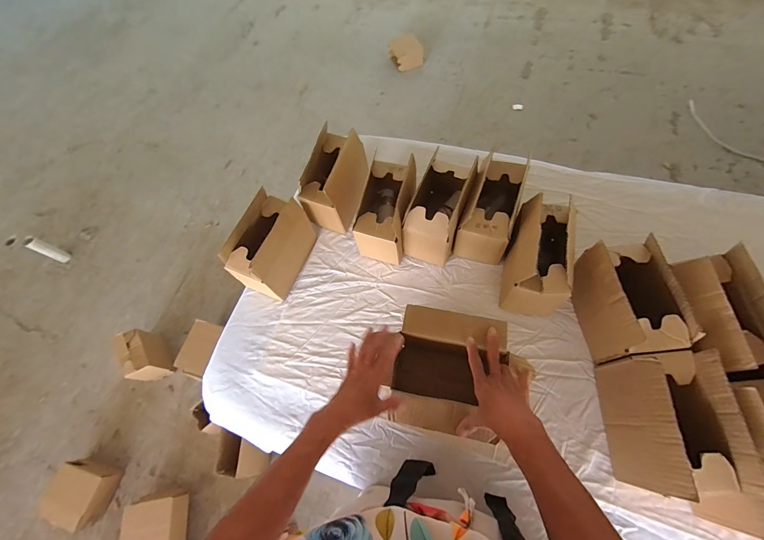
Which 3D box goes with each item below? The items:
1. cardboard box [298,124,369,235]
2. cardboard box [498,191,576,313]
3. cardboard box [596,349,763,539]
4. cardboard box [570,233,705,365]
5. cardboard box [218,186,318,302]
[{"bbox_3d":[-0.104,-0.200,0.733,0.098,0.150,0.174,17,68,14],"label":"cardboard box"},{"bbox_3d":[0.288,-0.023,0.614,0.083,0.164,0.185,11,67,11],"label":"cardboard box"},{"bbox_3d":[0.420,0.236,0.481,0.104,0.167,0.211,0,65,7],"label":"cardboard box"},{"bbox_3d":[0.409,0.059,0.566,0.096,0.161,0.181,-4,65,5],"label":"cardboard box"},{"bbox_3d":[-0.231,-0.053,0.691,0.097,0.150,0.180,19,69,14],"label":"cardboard box"}]

